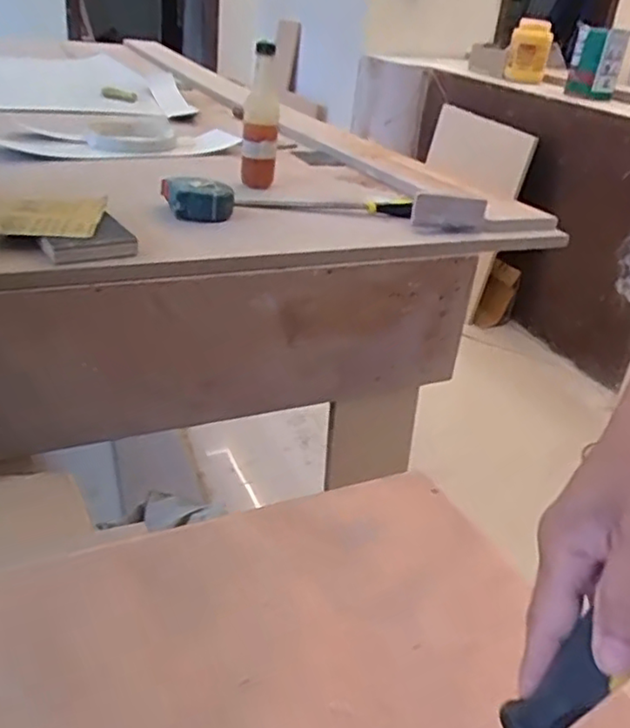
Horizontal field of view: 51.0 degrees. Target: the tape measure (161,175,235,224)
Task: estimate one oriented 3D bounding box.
[{"bbox_3d":[-0.162,-0.233,0.916,0.098,0.049,0.095,0,31,-12],"label":"tape measure"}]

